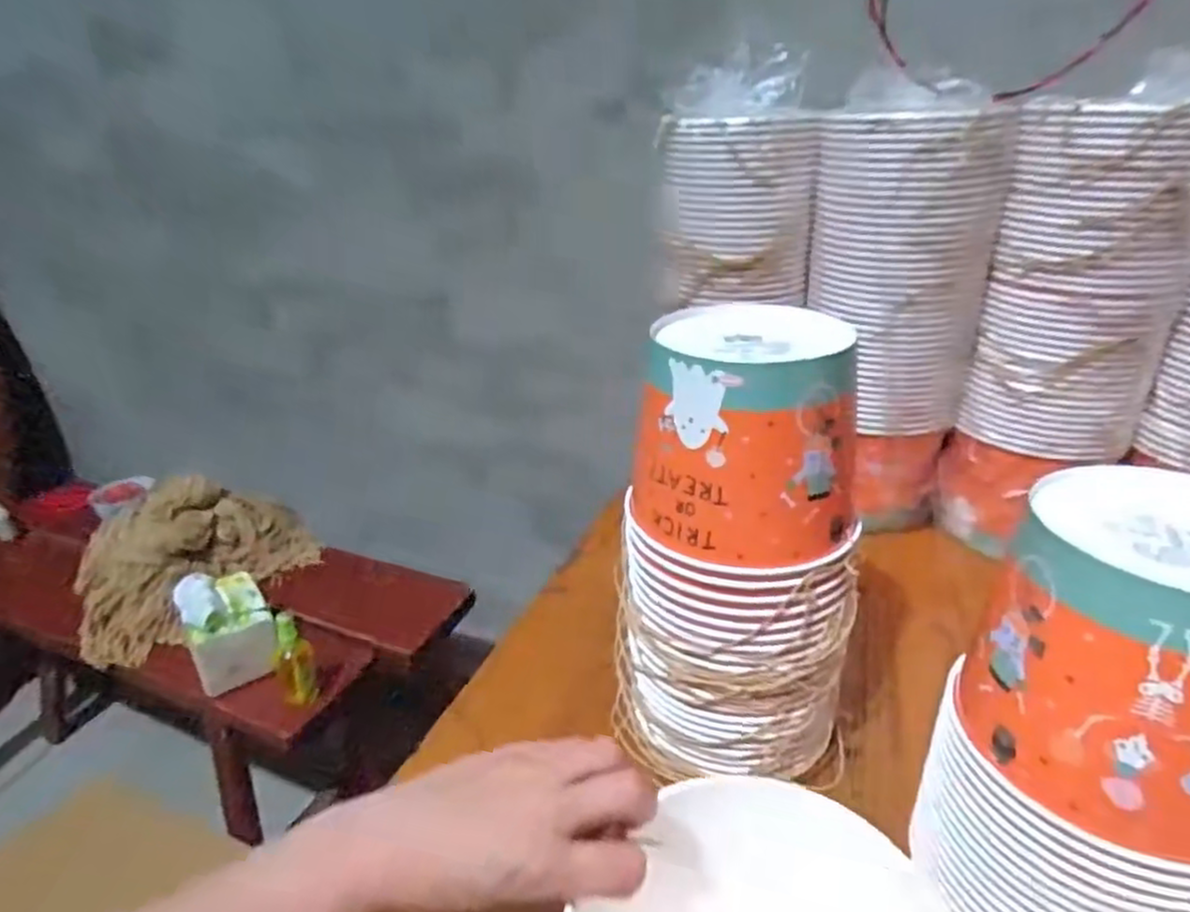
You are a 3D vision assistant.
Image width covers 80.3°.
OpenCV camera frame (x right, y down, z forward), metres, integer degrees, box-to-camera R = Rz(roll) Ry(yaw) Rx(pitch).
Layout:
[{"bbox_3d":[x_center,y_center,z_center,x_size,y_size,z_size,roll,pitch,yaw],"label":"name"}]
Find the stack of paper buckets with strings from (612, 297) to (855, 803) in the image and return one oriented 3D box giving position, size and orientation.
[{"bbox_3d":[0.103,0.067,0.508,0.168,0.309,0.133,3,26,7],"label":"stack of paper buckets with strings"}]

